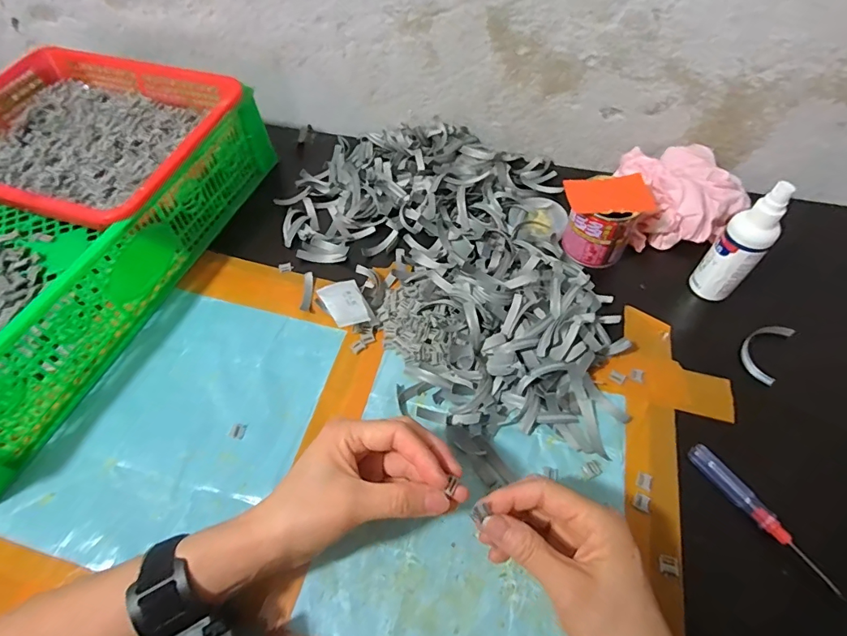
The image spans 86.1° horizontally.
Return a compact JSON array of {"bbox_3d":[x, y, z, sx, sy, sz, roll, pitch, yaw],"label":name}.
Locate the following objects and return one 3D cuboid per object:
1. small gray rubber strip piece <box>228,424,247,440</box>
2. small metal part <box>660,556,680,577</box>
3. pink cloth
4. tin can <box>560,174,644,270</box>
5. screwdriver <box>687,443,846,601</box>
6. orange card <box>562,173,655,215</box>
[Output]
[{"bbox_3d":[-0.160,0.097,0.392,0.013,0.004,0.014,11,56,10],"label":"small gray rubber strip piece"},{"bbox_3d":[0.179,0.180,0.329,0.011,0.005,0.012,11,56,10],"label":"small metal part"},{"bbox_3d":[0.283,-0.139,0.503,0.121,0.056,0.118,-1,54,1],"label":"pink cloth"},{"bbox_3d":[0.183,-0.099,0.476,0.061,0.058,0.063,-31,59,-19],"label":"tin can"},{"bbox_3d":[0.252,0.147,0.341,0.015,0.013,0.118,-28,58,-17],"label":"screwdriver"},{"bbox_3d":[0.189,-0.125,0.457,0.086,0.006,0.053,0,59,0],"label":"orange card"}]

